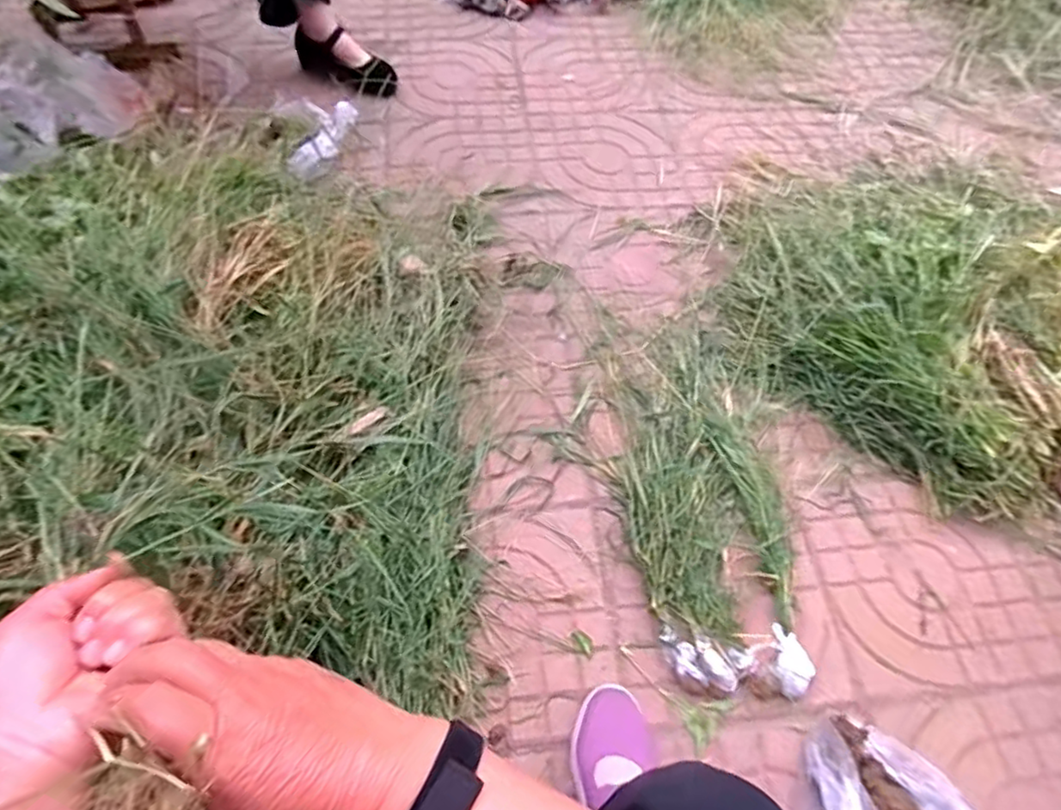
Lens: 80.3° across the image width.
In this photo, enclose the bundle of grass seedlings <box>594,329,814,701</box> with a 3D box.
[{"bbox_3d":[0.257,0.117,0.927,0.232,0.048,0.559,-4,62,-6],"label":"bundle of grass seedlings"}]

